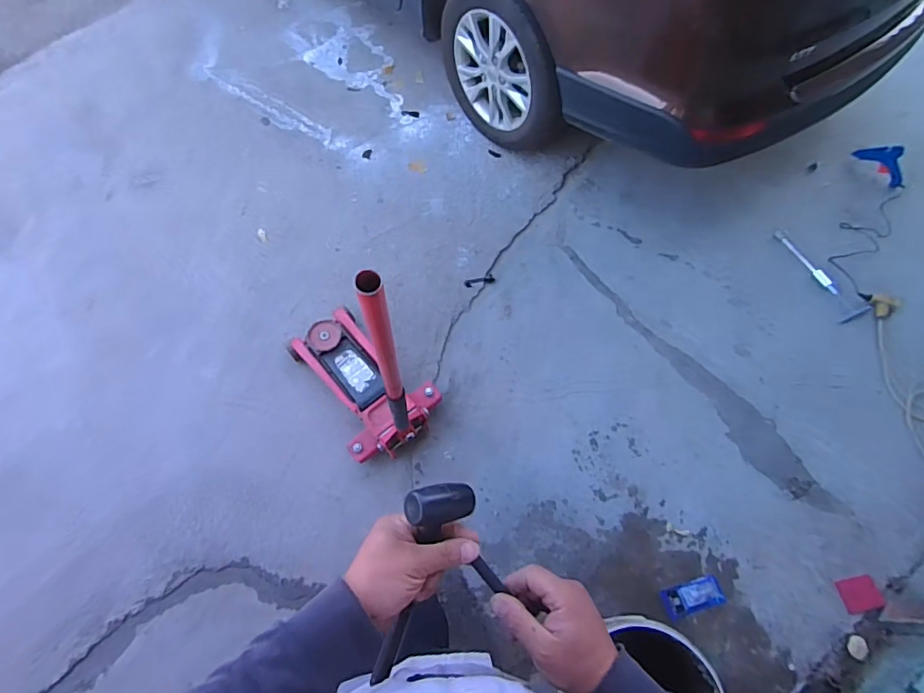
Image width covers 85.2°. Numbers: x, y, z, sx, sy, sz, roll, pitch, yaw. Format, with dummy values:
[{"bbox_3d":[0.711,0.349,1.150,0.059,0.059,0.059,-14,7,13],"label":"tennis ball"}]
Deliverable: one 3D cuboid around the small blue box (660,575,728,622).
[{"bbox_3d":[0.606,0.658,1.320,0.160,0.022,0.072,-16,65,-7],"label":"small blue box"}]

